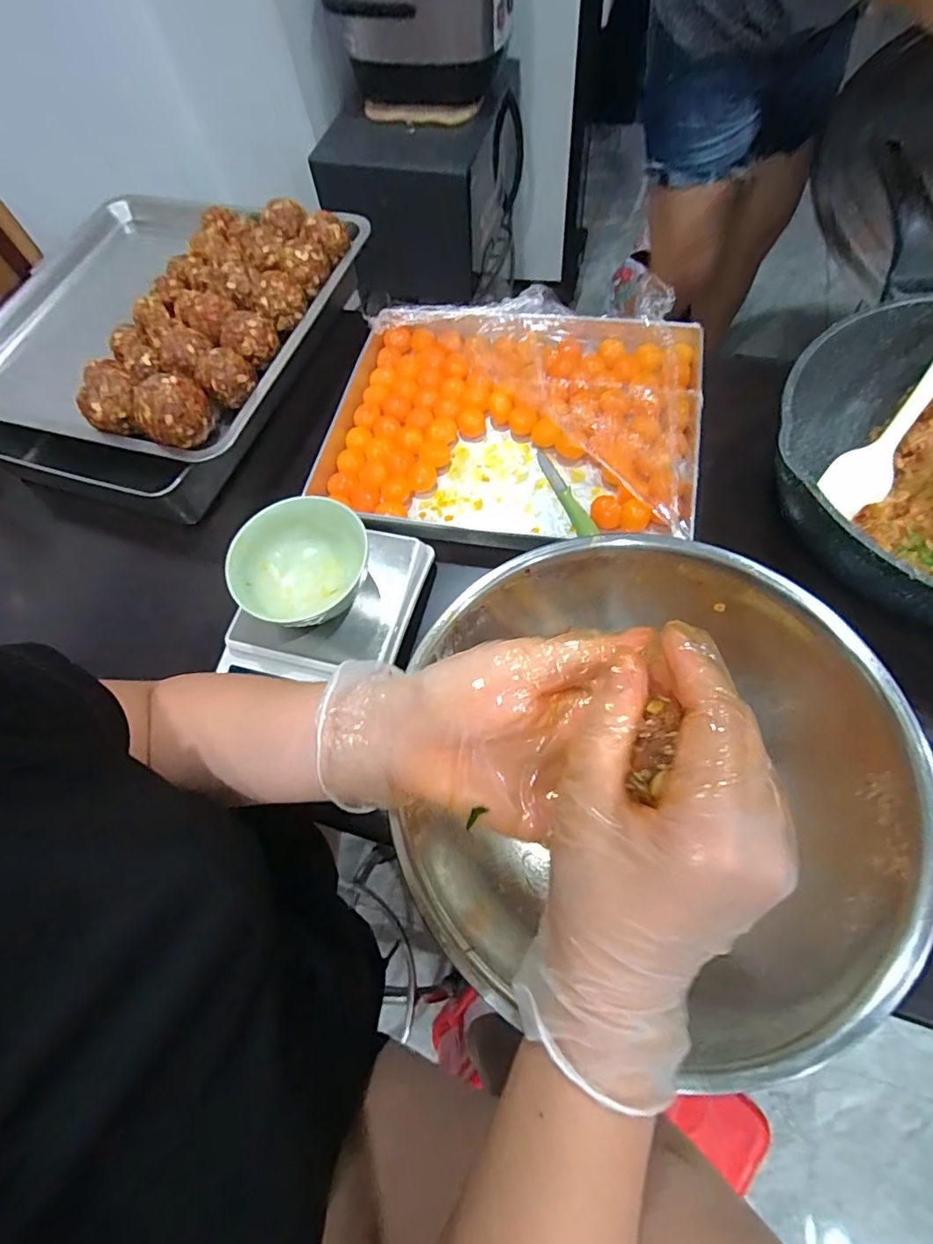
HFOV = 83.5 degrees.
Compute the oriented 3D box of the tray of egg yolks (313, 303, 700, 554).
[{"bbox_3d":[0.047,-0.211,0.552,0.370,0.044,0.286,10,67,10],"label":"tray of egg yolks"}]

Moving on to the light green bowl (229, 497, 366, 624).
[{"bbox_3d":[-0.139,-0.050,0.440,0.095,0.052,0.095,-2,65,5],"label":"light green bowl"}]

